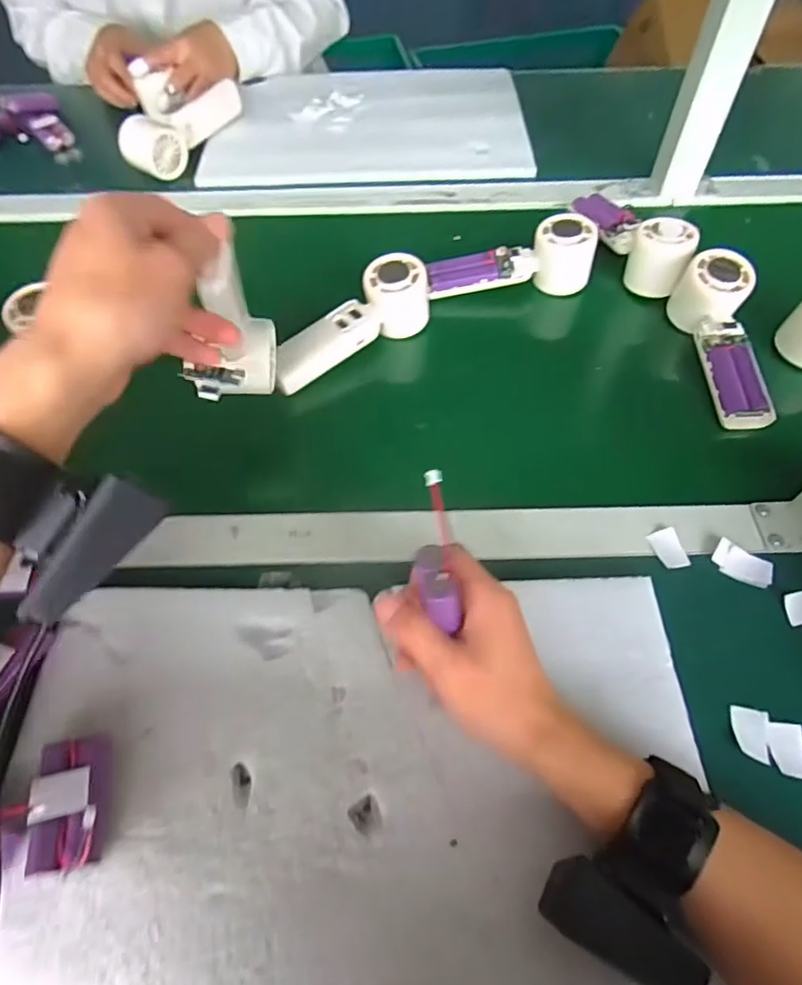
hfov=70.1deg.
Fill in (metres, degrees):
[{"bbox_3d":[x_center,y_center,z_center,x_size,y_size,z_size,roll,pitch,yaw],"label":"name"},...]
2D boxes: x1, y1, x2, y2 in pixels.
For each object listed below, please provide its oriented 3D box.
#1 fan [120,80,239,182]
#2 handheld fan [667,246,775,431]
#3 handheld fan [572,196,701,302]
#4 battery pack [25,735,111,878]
[{"bbox_3d":[-0.269,-0.454,0.703,0.059,0.050,0.167,27,69,12],"label":"fan"},{"bbox_3d":[0.286,-0.131,0.503,0.050,0.055,0.166,-4,66,-1],"label":"handheld fan"},{"bbox_3d":[0.235,-0.266,0.586,0.053,0.059,0.162,-18,54,-7],"label":"handheld fan"},{"bbox_3d":[-0.184,0.171,0.315,0.036,0.018,0.064,-9,66,-3],"label":"battery pack"}]

